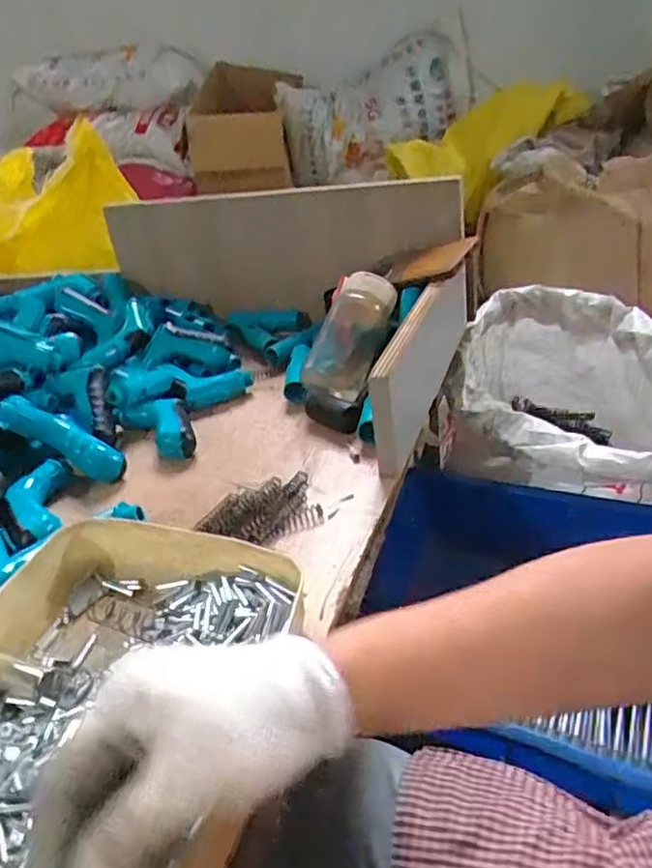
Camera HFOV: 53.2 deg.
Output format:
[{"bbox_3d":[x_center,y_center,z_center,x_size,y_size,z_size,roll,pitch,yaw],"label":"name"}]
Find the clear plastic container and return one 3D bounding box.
[{"bbox_3d":[0.021,-0.091,0.759,0.093,0.090,0.191,5,54,17],"label":"clear plastic container"}]

